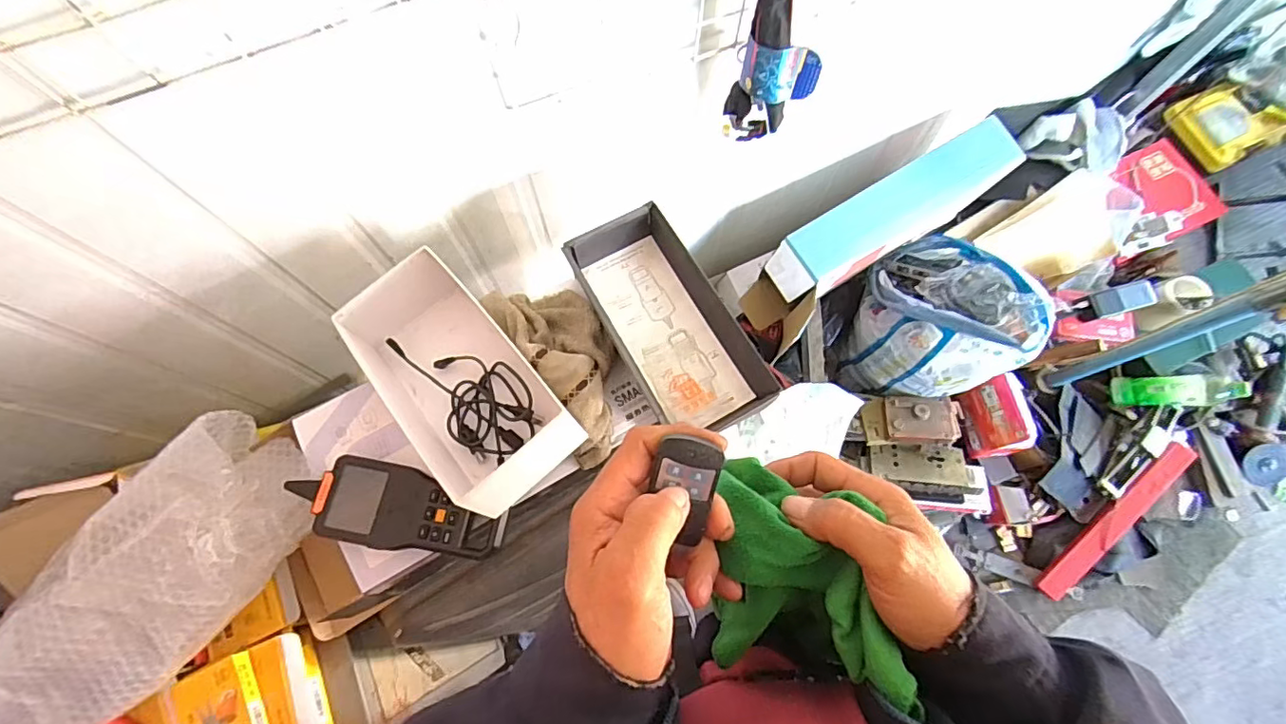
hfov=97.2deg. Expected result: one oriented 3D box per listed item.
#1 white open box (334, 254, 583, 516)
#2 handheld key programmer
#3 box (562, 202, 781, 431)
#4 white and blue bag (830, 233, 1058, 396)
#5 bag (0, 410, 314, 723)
[{"bbox_3d":[-0.186,0.020,0.573,0.127,0.079,0.262,-38,75,-12],"label":"white open box"},{"bbox_3d":[-0.242,0.144,0.560,0.211,0.032,0.077,12,71,4],"label":"handheld key programmer"},{"bbox_3d":[0.028,-0.040,0.610,0.126,0.050,0.254,-30,73,-9],"label":"box"},{"bbox_3d":[0.552,-0.080,1.101,0.260,0.392,0.232,30,74,10],"label":"white and blue bag"},{"bbox_3d":[-0.465,0.206,0.531,0.142,0.087,0.317,35,75,11],"label":"bag"}]

